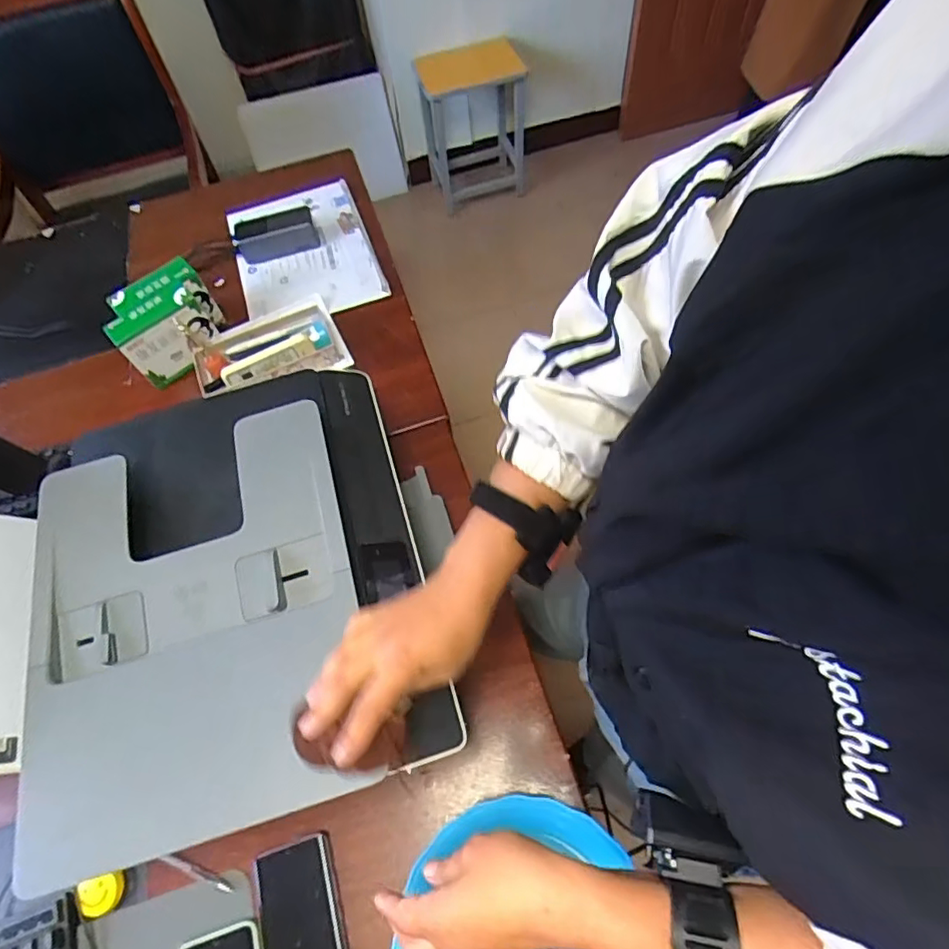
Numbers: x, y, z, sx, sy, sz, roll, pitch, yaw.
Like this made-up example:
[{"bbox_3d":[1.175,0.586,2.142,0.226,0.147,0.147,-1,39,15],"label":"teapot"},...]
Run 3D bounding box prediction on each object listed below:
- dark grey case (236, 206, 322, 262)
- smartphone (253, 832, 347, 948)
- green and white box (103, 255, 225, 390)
[{"bbox_3d":[-0.342,-0.412,1.002,0.140,0.049,0.063,-10,61,-2],"label":"dark grey case"},{"bbox_3d":[-0.160,0.438,0.546,0.072,0.015,0.163,-17,61,-6],"label":"smartphone"},{"bbox_3d":[-0.461,-0.225,0.889,0.143,0.111,0.128,-27,63,-11],"label":"green and white box"}]

